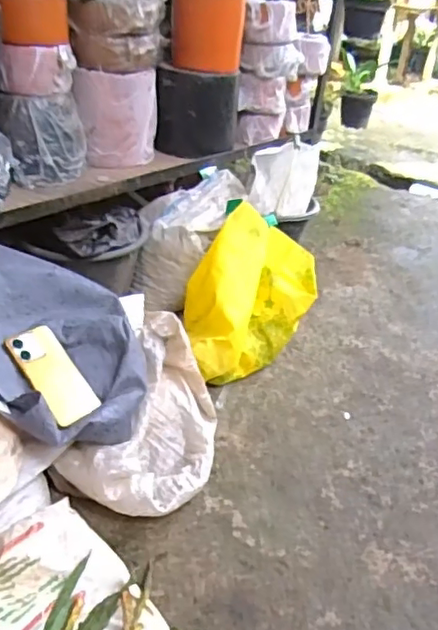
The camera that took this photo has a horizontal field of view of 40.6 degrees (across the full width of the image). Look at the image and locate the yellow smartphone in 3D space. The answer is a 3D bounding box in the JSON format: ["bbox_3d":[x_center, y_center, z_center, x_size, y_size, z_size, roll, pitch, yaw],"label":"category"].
[{"bbox_3d":[-0.254,0.088,0.910,0.079,0.011,0.178,-22,60,-42],"label":"yellow smartphone"}]

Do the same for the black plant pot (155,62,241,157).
[{"bbox_3d":[-0.049,-0.492,1.427,0.189,0.185,0.167,5,31,-3],"label":"black plant pot"}]

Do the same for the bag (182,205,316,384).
[{"bbox_3d":[0.036,-0.040,1.238,0.299,0.261,0.202,-19,40,-37],"label":"bag"}]

